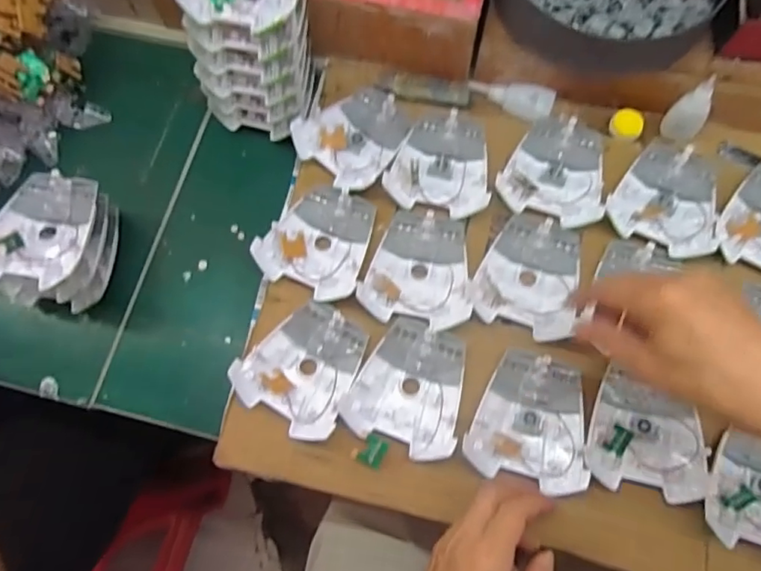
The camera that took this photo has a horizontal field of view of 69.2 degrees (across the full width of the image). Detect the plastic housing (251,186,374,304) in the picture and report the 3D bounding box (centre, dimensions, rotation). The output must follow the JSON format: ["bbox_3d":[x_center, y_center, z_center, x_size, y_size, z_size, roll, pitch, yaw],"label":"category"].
[{"bbox_3d":[-0.056,-0.043,0.530,0.097,0.031,0.107,22,75,7],"label":"plastic housing"}]

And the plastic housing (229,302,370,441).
[{"bbox_3d":[-0.065,0.072,0.489,0.096,0.018,0.106,33,77,10],"label":"plastic housing"}]

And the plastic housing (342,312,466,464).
[{"bbox_3d":[0.028,0.088,0.484,0.095,0.016,0.108,23,75,7],"label":"plastic housing"}]

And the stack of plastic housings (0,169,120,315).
[{"bbox_3d":[-0.304,-0.041,0.520,0.095,0.080,0.116,8,72,8],"label":"stack of plastic housings"}]

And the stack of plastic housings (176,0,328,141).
[{"bbox_3d":[-0.114,-0.233,0.535,0.100,0.140,0.124,13,73,10],"label":"stack of plastic housings"}]

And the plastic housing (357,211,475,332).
[{"bbox_3d":[0.037,-0.017,0.514,0.097,0.016,0.109,9,74,3],"label":"plastic housing"}]

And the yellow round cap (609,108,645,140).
[{"bbox_3d":[0.253,-0.166,0.565,0.031,0.010,0.032,0,74,1],"label":"yellow round cap"}]

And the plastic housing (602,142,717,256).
[{"bbox_3d":[0.275,-0.086,0.526,0.096,0.016,0.111,24,75,7],"label":"plastic housing"}]

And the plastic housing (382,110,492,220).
[{"bbox_3d":[0.063,-0.123,0.550,0.096,0.016,0.109,14,74,5],"label":"plastic housing"}]

